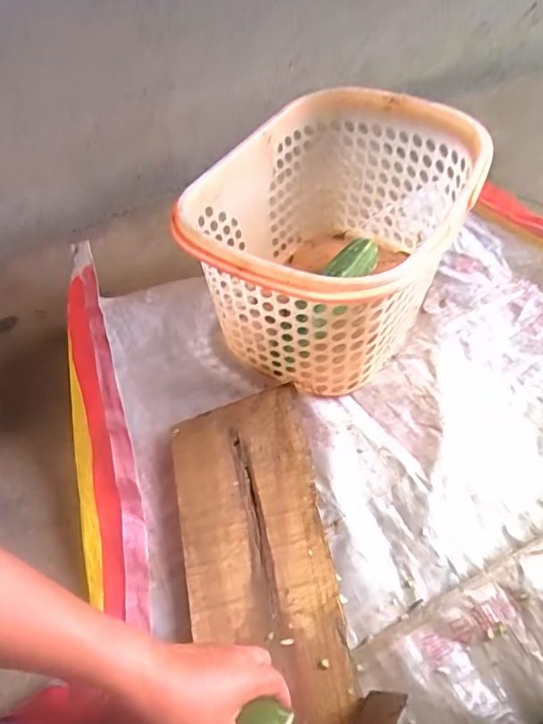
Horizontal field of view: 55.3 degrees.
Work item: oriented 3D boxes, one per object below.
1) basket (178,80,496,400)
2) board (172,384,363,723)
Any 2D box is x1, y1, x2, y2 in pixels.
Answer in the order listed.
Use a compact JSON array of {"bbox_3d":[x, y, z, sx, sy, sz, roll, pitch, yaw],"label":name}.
[{"bbox_3d":[0.084,-0.163,0.713,0.295,0.250,0.407,18,54,23],"label":"basket"},{"bbox_3d":[0.002,0.295,0.481,0.154,0.024,0.615,-8,54,-4],"label":"board"}]

